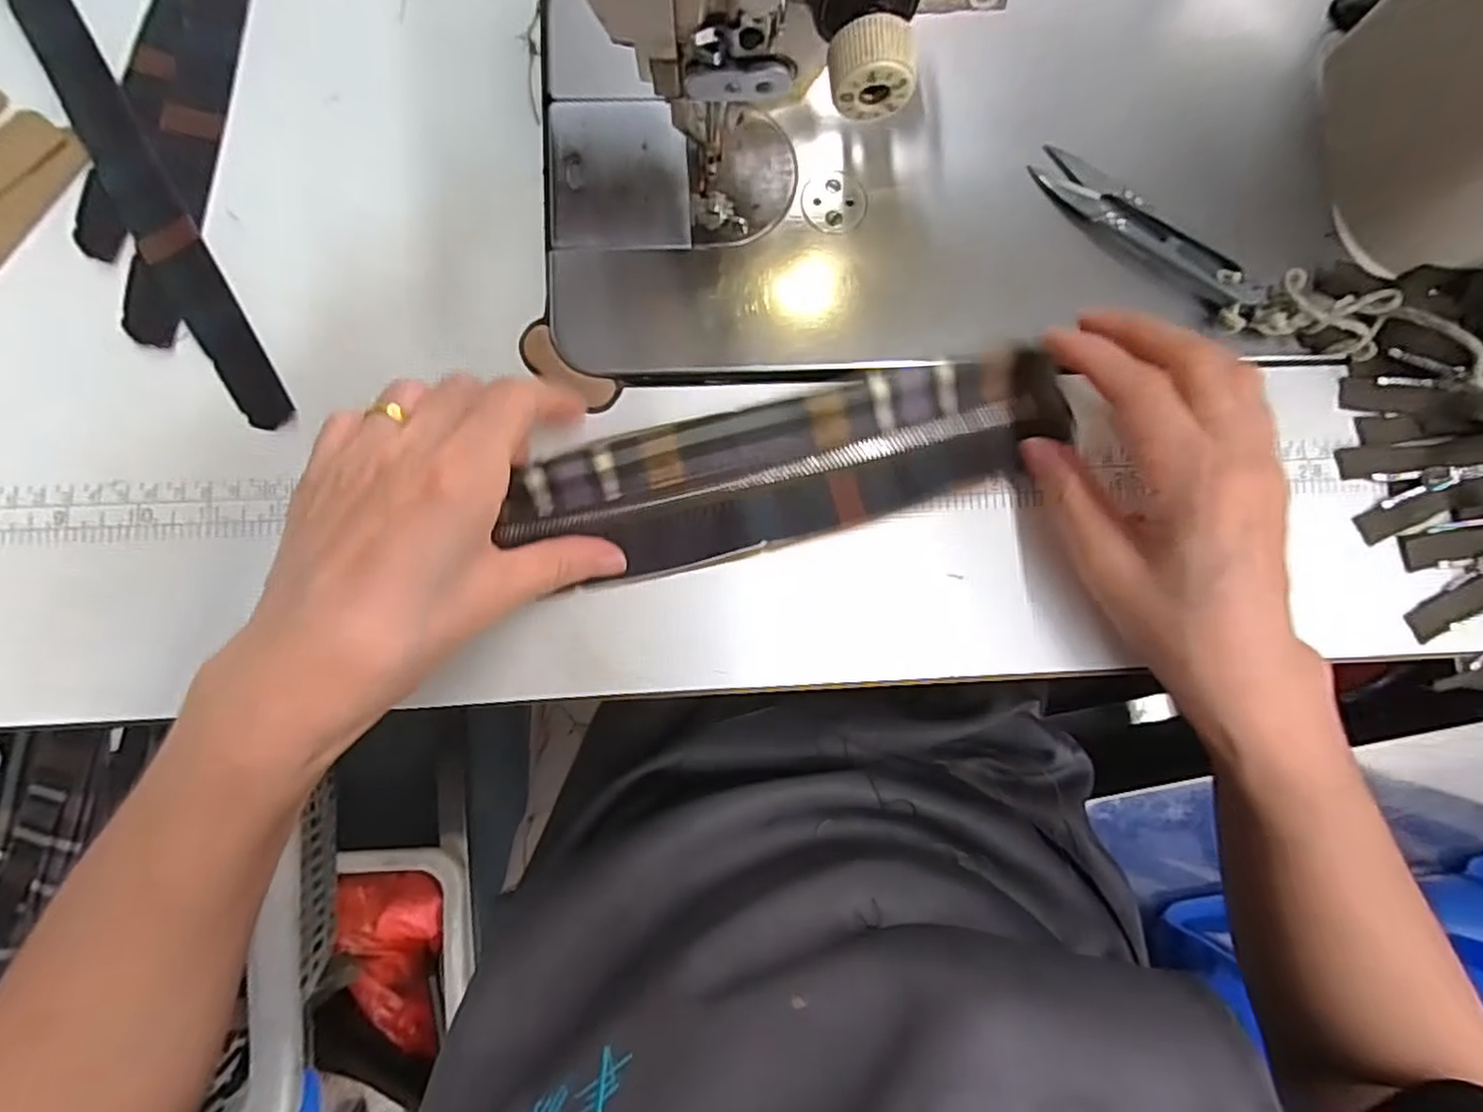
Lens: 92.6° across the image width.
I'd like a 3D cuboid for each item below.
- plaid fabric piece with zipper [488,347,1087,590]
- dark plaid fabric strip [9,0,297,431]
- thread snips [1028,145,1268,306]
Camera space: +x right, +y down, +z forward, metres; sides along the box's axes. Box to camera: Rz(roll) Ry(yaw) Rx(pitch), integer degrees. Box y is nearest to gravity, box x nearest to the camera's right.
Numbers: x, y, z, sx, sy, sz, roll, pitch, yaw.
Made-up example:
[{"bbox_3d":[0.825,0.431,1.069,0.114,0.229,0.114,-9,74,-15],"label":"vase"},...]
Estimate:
[{"bbox_3d":[0.023,-0.035,0.274,0.220,0.014,0.054,-13,85,-5],"label":"plaid fabric piece with zipper"},{"bbox_3d":[-0.244,-0.162,0.276,0.023,0.004,0.255,-30,86,-6],"label":"dark plaid fabric strip"},{"bbox_3d":[0.165,-0.135,0.290,0.104,0.009,0.022,42,83,14],"label":"thread snips"}]

